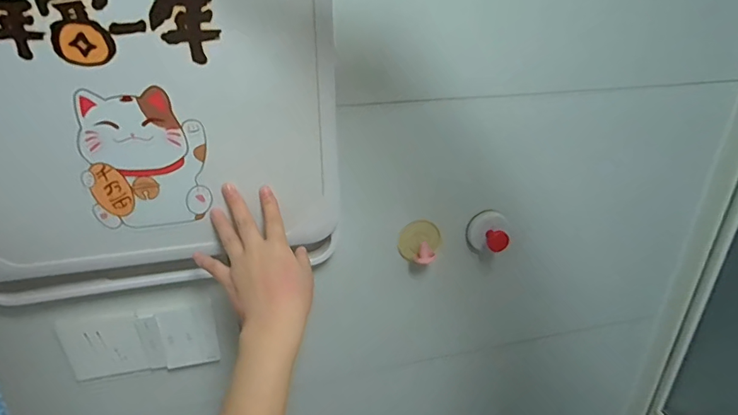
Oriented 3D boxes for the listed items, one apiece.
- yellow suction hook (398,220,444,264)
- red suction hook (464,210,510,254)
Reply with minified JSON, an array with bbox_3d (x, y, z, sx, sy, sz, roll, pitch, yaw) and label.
[{"bbox_3d":[0.066,0.045,0.576,0.055,0.046,0.035,2,27,6],"label":"yellow suction hook"},{"bbox_3d":[0.157,0.034,0.594,0.056,0.049,0.034,7,28,15],"label":"red suction hook"}]

